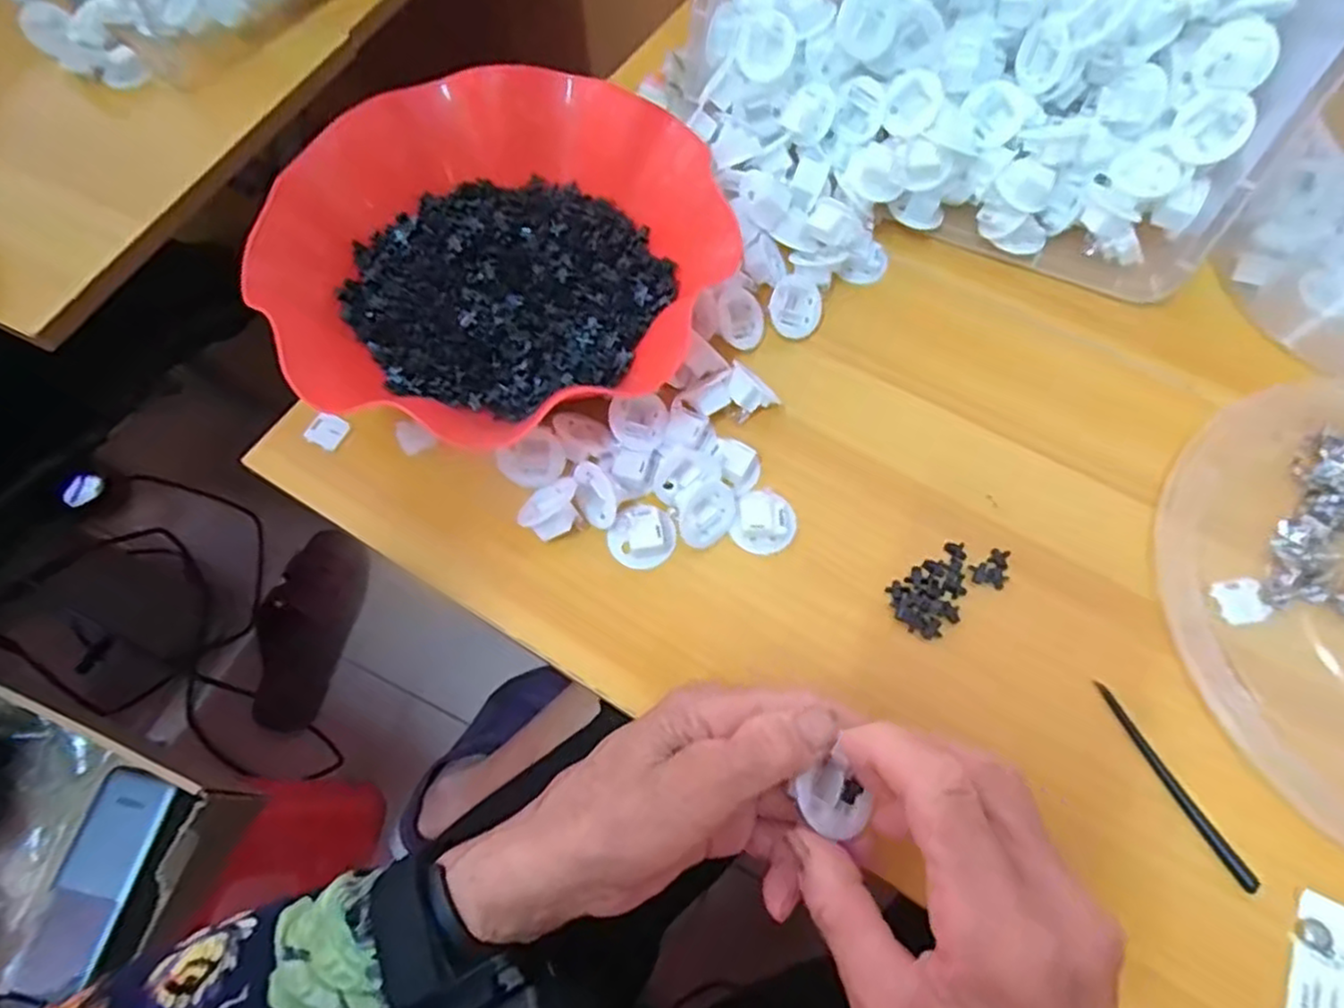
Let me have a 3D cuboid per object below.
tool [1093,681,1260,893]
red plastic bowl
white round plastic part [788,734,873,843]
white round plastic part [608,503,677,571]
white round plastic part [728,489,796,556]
[{"bbox_3d":[0.207,0.114,0.293,0.007,0.004,0.087,-25,67,-9],"label":"tool"},{"bbox_3d":[-0.079,-0.120,0.356,0.217,0.067,0.196,-4,66,0],"label":"red plastic bowl"},{"bbox_3d":[0.058,0.105,0.252,0.025,0.013,0.026,-1,66,1],"label":"white round plastic part"},{"bbox_3d":[-0.014,0.015,0.337,0.029,0.014,0.030,-1,66,1],"label":"white round plastic part"},{"bbox_3d":[0.044,0.009,0.341,0.029,0.014,0.027,-1,66,1],"label":"white round plastic part"}]

